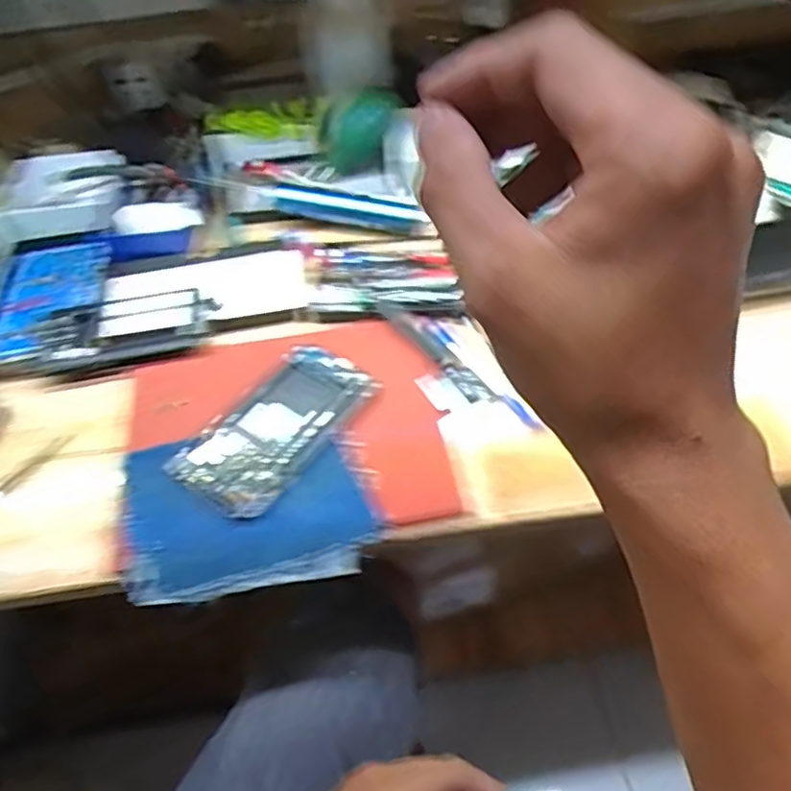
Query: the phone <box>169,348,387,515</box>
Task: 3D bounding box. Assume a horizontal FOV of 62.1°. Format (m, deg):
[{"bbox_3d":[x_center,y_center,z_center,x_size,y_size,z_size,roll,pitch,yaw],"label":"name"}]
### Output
[{"bbox_3d":[-0.089,0.025,0.500,0.084,0.013,0.152,28,59,25],"label":"phone"}]

